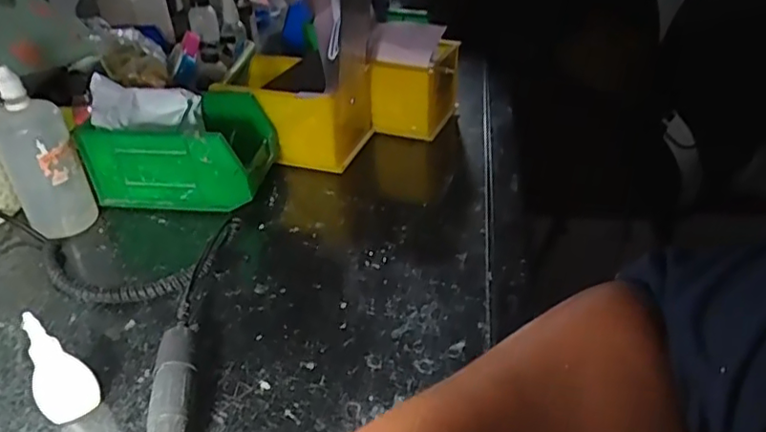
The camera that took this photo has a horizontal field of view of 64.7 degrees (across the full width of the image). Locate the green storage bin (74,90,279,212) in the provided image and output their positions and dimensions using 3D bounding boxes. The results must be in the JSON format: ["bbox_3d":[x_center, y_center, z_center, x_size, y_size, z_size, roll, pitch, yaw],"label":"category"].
[{"bbox_3d":[-0.203,-0.069,0.632,0.165,0.088,0.108,4,35,10],"label":"green storage bin"}]

